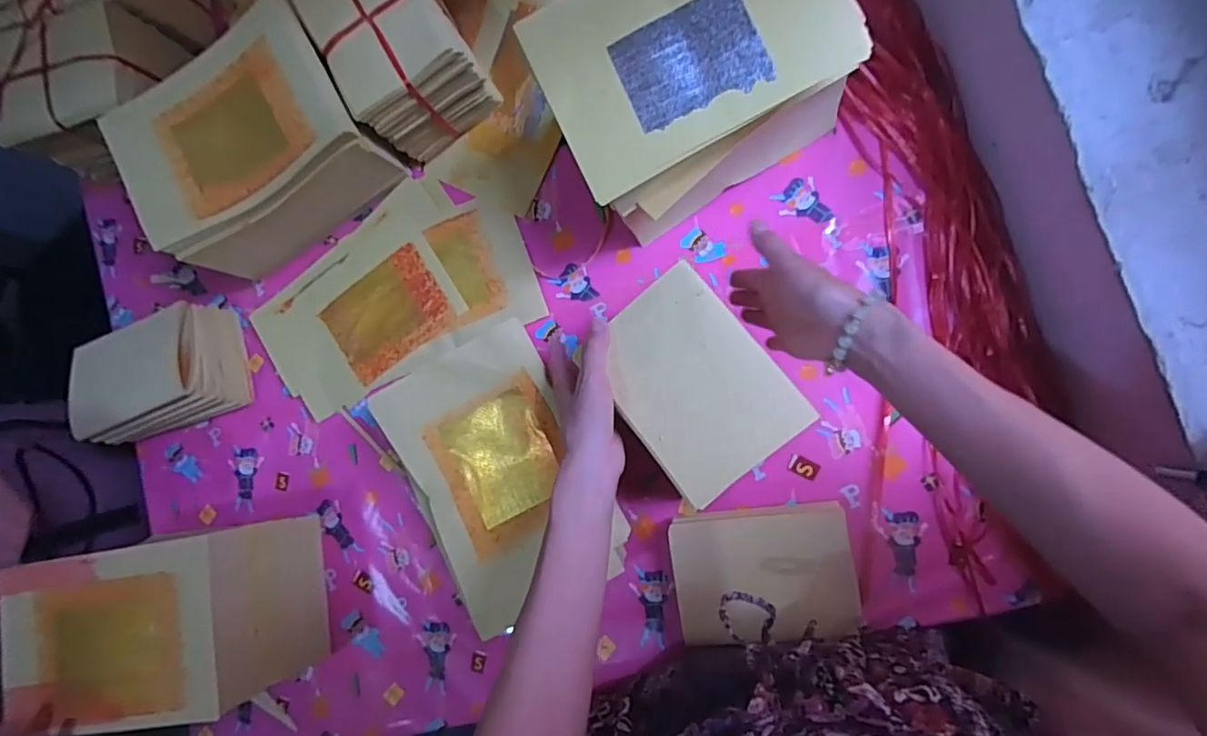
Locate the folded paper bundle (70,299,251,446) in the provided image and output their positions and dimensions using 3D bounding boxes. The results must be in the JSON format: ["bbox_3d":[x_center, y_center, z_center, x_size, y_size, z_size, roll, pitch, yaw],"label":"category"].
[{"bbox_3d":[-0.527,0.008,0.656,0.167,0.115,0.129,-18,89,10],"label":"folded paper bundle"}]

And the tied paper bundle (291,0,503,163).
[{"bbox_3d":[-0.217,-0.341,0.603,0.120,0.121,0.172,-31,87,9],"label":"tied paper bundle"}]

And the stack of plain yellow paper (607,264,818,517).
[{"bbox_3d":[0.068,0.012,0.439,0.114,0.014,0.156,-39,80,11],"label":"stack of plain yellow paper"}]

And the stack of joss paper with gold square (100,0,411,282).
[{"bbox_3d":[-0.370,-0.236,0.618,0.241,0.129,0.170,-34,86,9],"label":"stack of joss paper with gold square"}]

